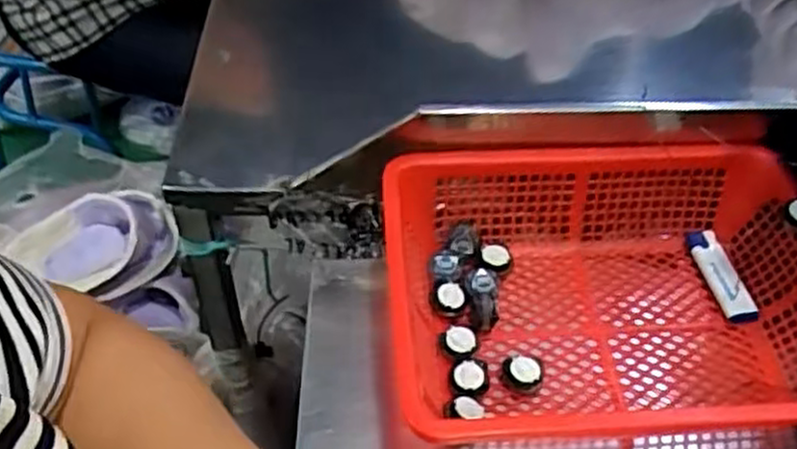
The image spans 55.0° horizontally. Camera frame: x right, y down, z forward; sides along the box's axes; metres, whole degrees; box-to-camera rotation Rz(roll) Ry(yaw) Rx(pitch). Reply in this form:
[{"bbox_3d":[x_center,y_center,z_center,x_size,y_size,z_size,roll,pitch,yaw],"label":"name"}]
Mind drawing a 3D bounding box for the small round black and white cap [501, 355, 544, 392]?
[{"bbox_3d":[0.084,0.101,0.520,0.025,0.019,0.023,1,48,-1],"label":"small round black and white cap"}]

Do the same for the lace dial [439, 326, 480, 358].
[{"bbox_3d":[0.042,0.081,0.531,0.027,0.008,0.026,1,48,-1],"label":"lace dial"}]

